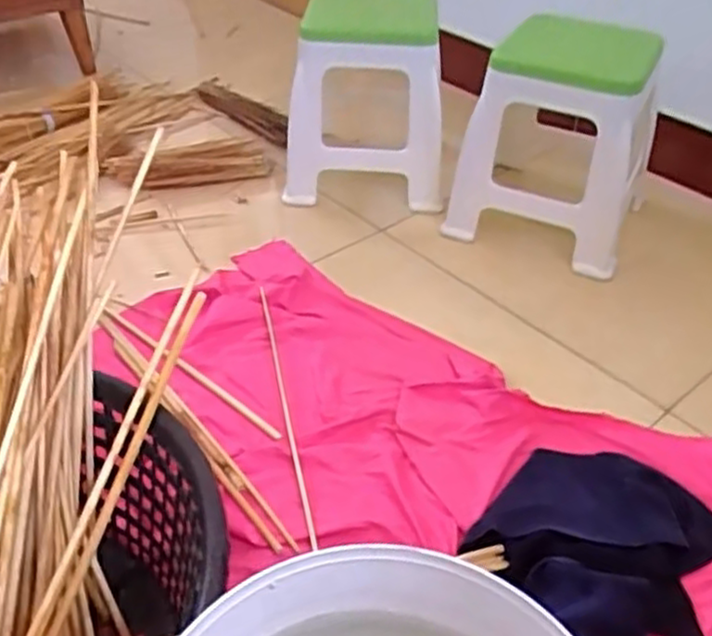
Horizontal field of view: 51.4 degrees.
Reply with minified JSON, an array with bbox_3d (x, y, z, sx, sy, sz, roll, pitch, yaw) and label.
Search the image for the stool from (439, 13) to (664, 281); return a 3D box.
[{"bbox_3d":[0.343,-0.320,1.257,0.306,0.372,0.276,15,43,16],"label":"stool"}]

